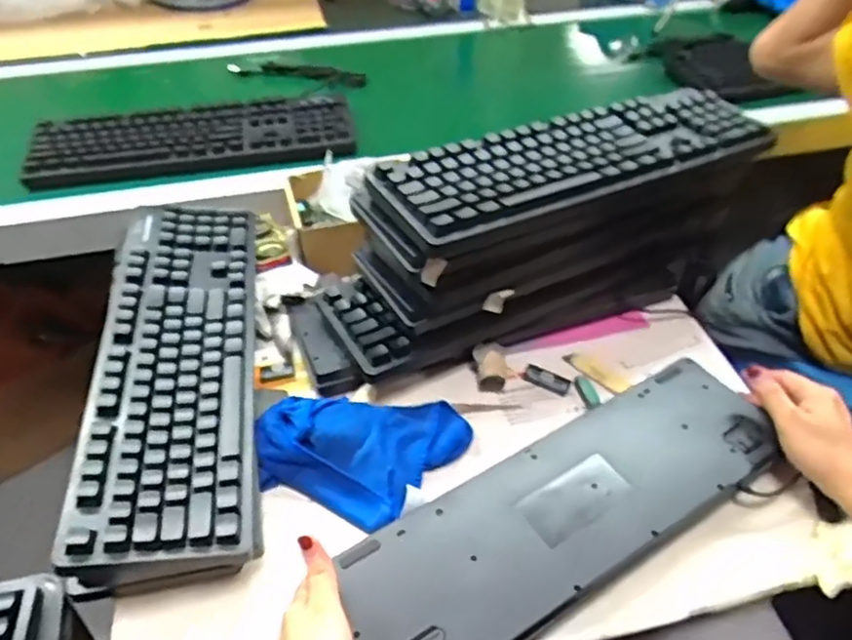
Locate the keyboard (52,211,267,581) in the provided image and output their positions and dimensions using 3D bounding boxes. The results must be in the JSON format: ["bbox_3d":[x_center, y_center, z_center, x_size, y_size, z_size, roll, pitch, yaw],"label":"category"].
[{"bbox_3d":[-0.230,0.033,0.626,0.131,0.048,0.428,-7,45,-7],"label":"keyboard"}]

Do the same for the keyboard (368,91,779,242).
[{"bbox_3d":[0.160,-0.162,0.669,0.412,0.034,0.116,-20,48,-19],"label":"keyboard"}]

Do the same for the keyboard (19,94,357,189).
[{"bbox_3d":[-0.321,-0.250,0.922,0.429,0.032,0.146,-7,45,-8],"label":"keyboard"}]

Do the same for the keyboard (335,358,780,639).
[{"bbox_3d":[0.123,0.159,0.578,0.427,0.020,0.135,-25,50,-25],"label":"keyboard"}]

